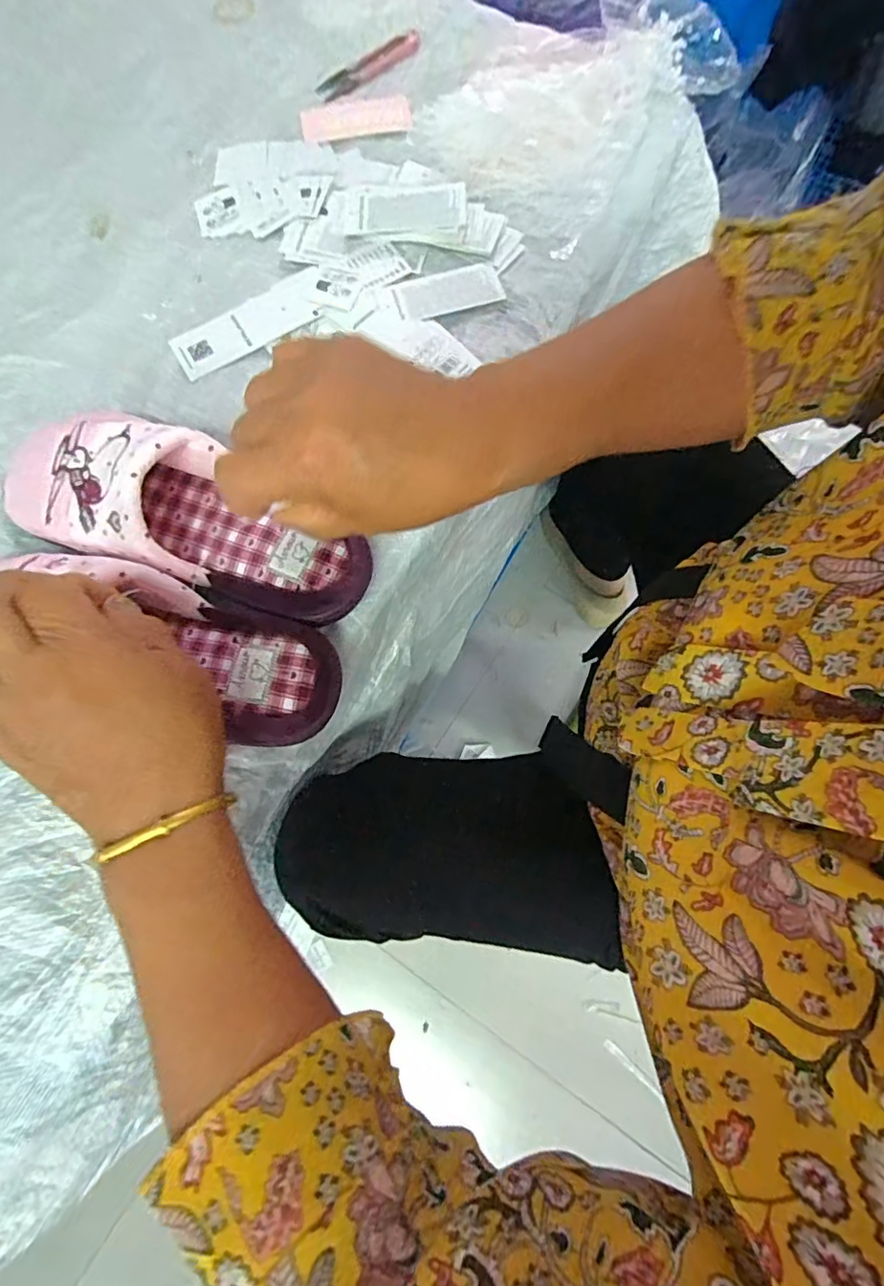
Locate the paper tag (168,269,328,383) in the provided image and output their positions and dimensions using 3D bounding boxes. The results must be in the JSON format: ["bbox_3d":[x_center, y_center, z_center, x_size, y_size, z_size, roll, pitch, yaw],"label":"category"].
[{"bbox_3d":[-0.147,-0.246,0.427,0.123,0.004,0.045,-31,75,-5],"label":"paper tag"}]

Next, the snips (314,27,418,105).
[{"bbox_3d":[-0.066,-0.527,0.506,0.106,0.012,0.027,-32,77,-8],"label":"snips"}]

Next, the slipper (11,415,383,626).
[{"bbox_3d":[-0.161,-0.077,0.340,0.237,0.084,0.083,23,76,2],"label":"slipper"}]

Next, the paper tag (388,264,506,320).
[{"bbox_3d":[0.003,-0.273,0.430,0.084,0.004,0.038,-16,76,-4],"label":"paper tag"}]

